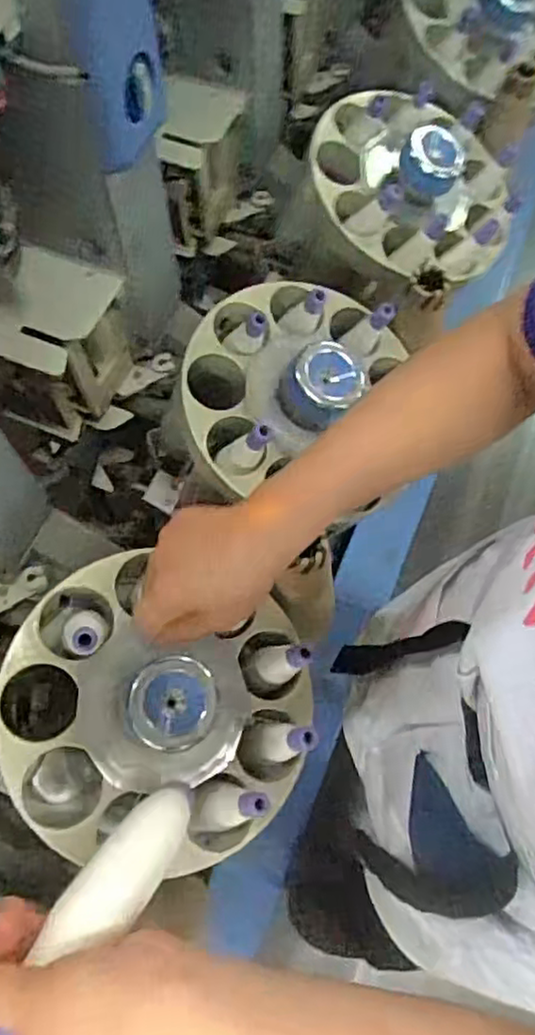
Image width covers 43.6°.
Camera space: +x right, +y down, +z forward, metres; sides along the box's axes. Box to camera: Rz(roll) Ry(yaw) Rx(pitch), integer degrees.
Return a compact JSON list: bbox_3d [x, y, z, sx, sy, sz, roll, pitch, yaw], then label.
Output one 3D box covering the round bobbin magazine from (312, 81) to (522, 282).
[{"bbox_3d":[0.180,-0.400,0.766,0.247,0.081,0.243,-9,81,-17],"label":"round bobbin magazine"}]

